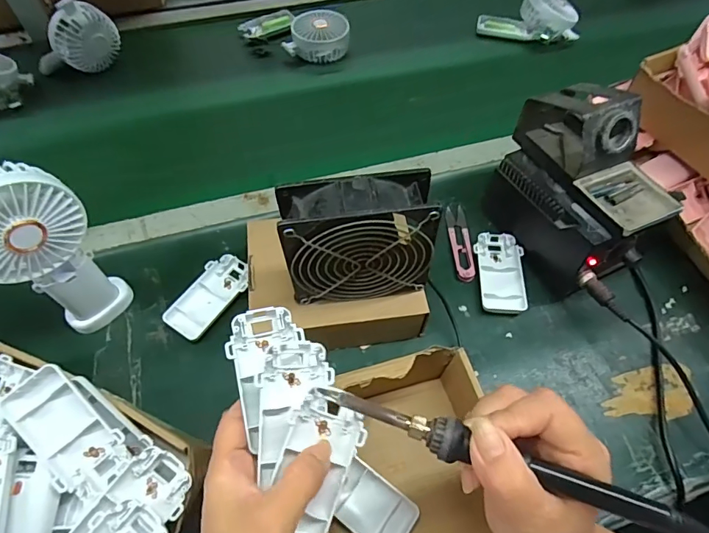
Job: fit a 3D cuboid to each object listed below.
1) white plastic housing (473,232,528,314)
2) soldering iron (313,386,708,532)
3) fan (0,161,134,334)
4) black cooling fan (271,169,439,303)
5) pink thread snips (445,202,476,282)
[{"bbox_3d":[0.158,0.005,0.489,0.048,0.014,0.099,2,58,-1],"label":"white plastic housing"},{"bbox_3d":[0.076,0.102,0.234,0.207,0.013,0.020,17,59,14],"label":"soldering iron"},{"bbox_3d":[-0.253,-0.003,0.377,0.036,0.185,0.088,39,65,20],"label":"fan"},{"bbox_3d":[0.002,-0.021,0.371,0.117,0.113,0.045,-6,59,-6],"label":"black cooling fan"},{"bbox_3d":[0.122,-0.030,0.513,0.023,0.009,0.106,0,58,-2],"label":"pink thread snips"}]

